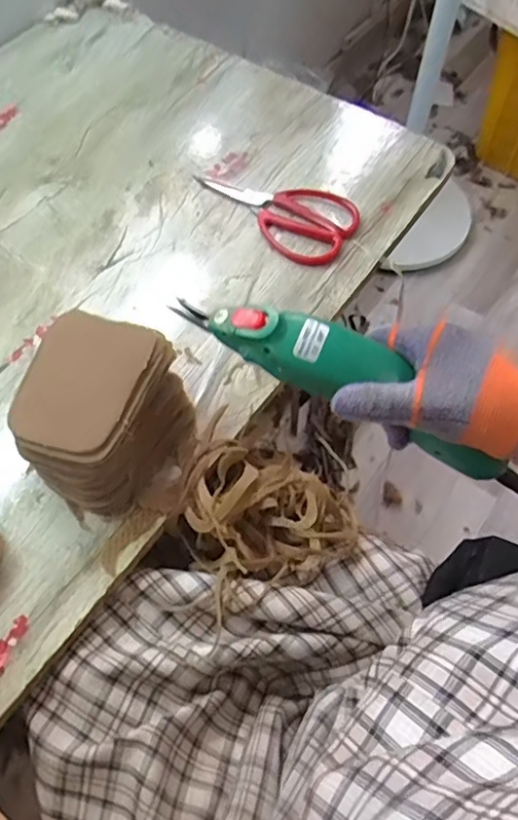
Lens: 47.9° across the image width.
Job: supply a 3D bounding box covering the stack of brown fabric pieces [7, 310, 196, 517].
[{"bbox_3d":[-0.126,0.004,0.470,0.113,0.083,0.132,16,62,10],"label":"stack of brown fabric pieces"}]

